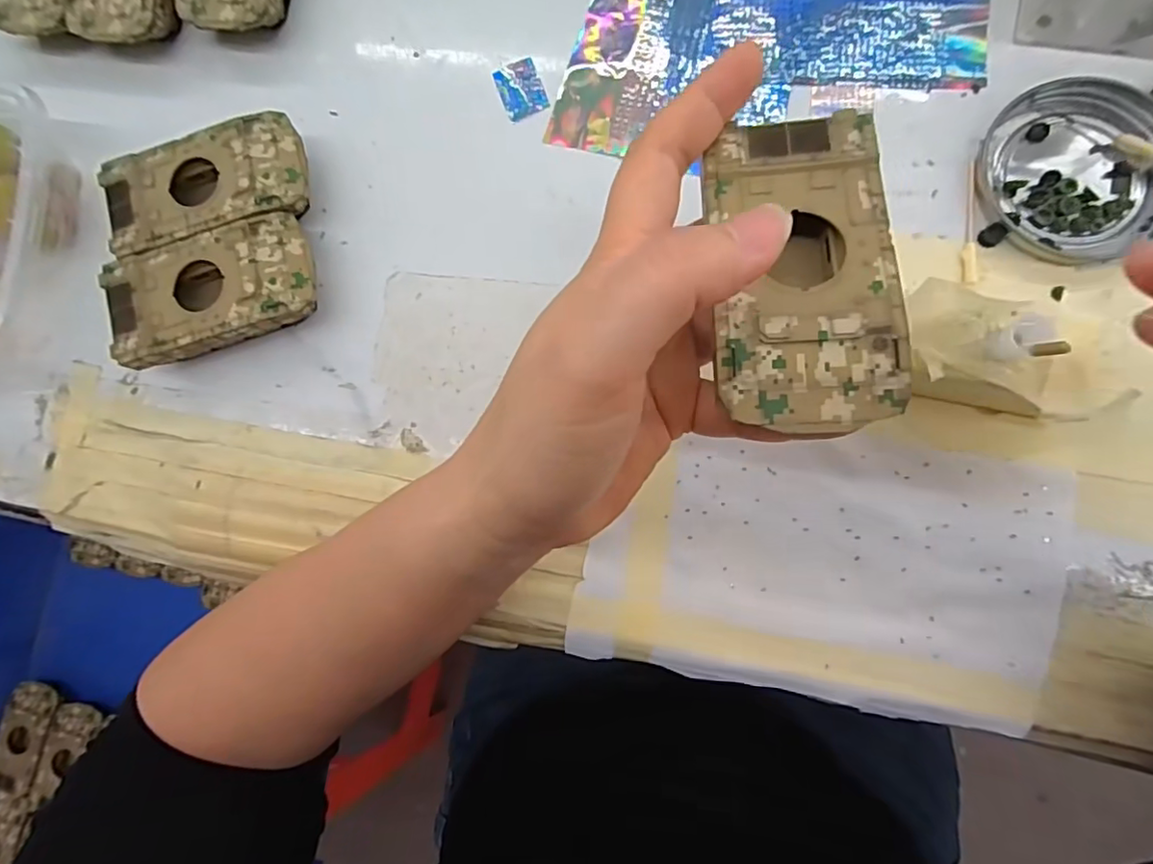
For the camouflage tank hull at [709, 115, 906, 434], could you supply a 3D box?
[{"bbox_3d":[0.065,-0.046,0.170,0.049,0.018,0.093,0,74,7],"label":"camouflage tank hull"}]

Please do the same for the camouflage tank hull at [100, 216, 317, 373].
[{"bbox_3d":[-0.168,-0.065,0.275,0.094,0.027,0.051,-15,82,5],"label":"camouflage tank hull"}]

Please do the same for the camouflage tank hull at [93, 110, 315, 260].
[{"bbox_3d":[-0.175,-0.116,0.282,0.095,0.028,0.050,-14,82,5],"label":"camouflage tank hull"}]

